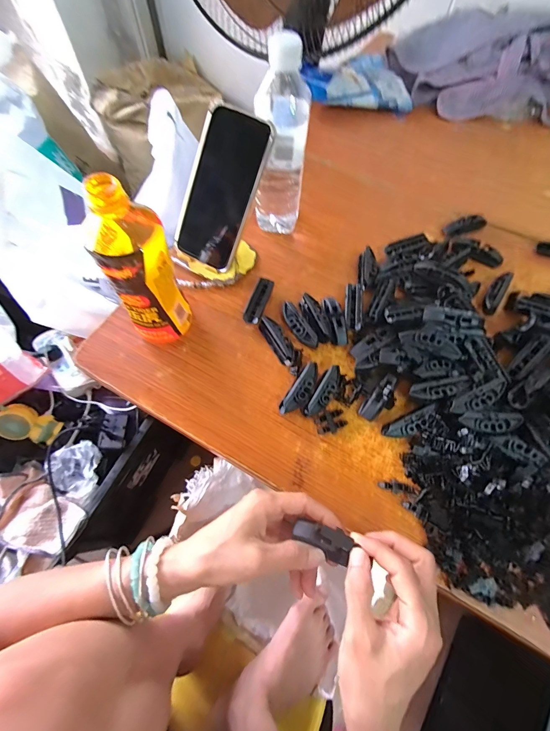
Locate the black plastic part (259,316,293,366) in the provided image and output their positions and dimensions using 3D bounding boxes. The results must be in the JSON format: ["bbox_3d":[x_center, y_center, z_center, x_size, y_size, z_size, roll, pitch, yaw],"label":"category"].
[{"bbox_3d":[0.004,-0.031,0.402,0.020,0.019,0.065,-28,69,-14],"label":"black plastic part"}]

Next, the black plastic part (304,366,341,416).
[{"bbox_3d":[0.058,0.030,0.377,0.020,0.021,0.066,29,68,11],"label":"black plastic part"}]

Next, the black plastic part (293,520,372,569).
[{"bbox_3d":[0.039,0.141,0.263,0.046,0.012,0.019,19,63,15],"label":"black plastic part"}]

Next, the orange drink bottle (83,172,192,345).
[{"bbox_3d":[-0.139,-0.099,0.343,0.065,0.187,0.075,-25,68,-13],"label":"orange drink bottle"}]

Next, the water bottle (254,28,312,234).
[{"bbox_3d":[0.007,-0.265,0.408,0.063,0.207,0.064,2,65,-1],"label":"water bottle"}]

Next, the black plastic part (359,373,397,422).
[{"bbox_3d":[0.118,0.034,0.369,0.019,0.018,0.059,34,83,17],"label":"black plastic part"}]

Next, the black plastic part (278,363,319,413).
[{"bbox_3d":[0.031,0.028,0.376,0.020,0.021,0.071,32,68,12],"label":"black plastic part"}]

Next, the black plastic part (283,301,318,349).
[{"bbox_3d":[0.028,-0.050,0.411,0.021,0.017,0.070,-26,69,-13],"label":"black plastic part"}]

